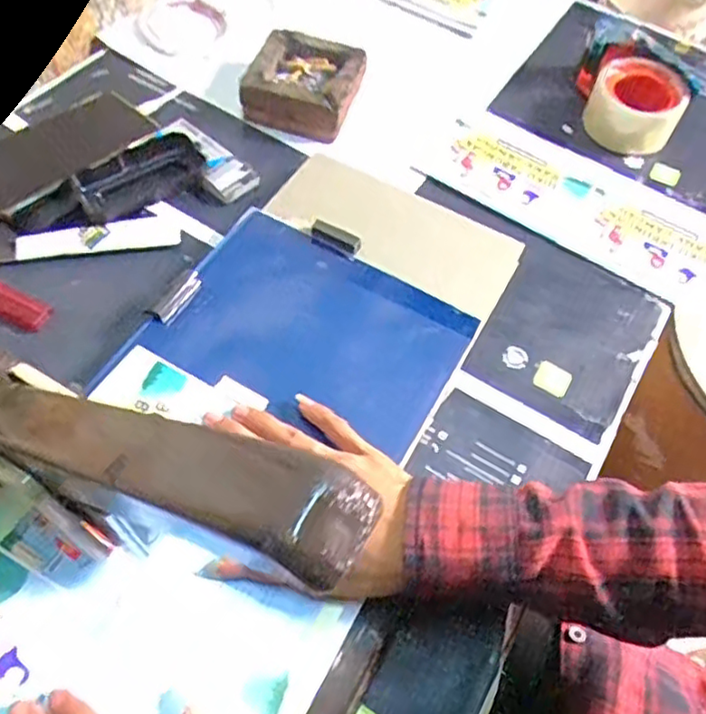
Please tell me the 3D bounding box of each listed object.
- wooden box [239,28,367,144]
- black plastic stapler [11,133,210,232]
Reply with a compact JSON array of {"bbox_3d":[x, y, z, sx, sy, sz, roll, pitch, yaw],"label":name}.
[{"bbox_3d":[-0.045,-0.261,0.627,0.099,0.042,0.099,18,58,11],"label":"wooden box"},{"bbox_3d":[-0.202,-0.142,0.553,0.152,0.025,0.051,-33,63,-21],"label":"black plastic stapler"}]

